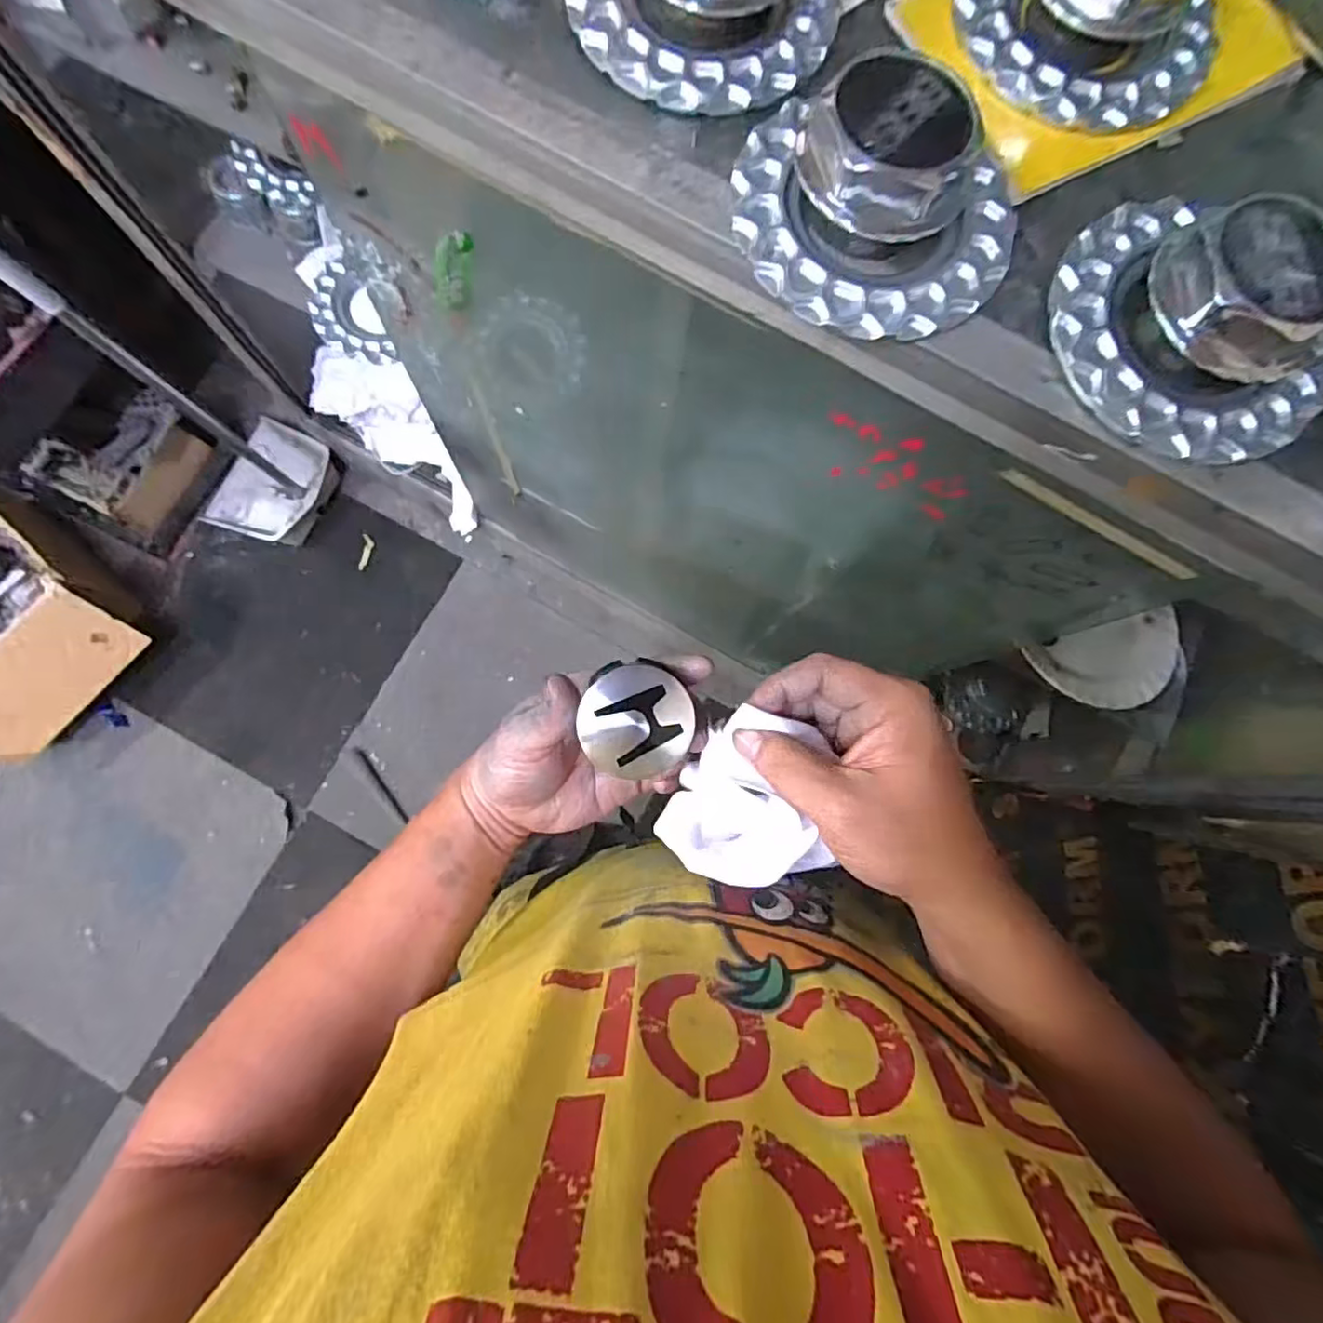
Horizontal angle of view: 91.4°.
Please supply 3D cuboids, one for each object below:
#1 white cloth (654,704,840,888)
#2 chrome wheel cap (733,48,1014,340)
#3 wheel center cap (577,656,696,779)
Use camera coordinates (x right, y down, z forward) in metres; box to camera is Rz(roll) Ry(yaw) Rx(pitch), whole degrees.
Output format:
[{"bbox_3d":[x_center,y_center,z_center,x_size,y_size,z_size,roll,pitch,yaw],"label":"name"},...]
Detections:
[{"bbox_3d":[0.040,0.070,0.328,0.079,0.064,0.083,-6,83,-3],"label":"white cloth"},{"bbox_3d":[0.122,-0.258,0.350,0.157,0.054,0.142,19,83,0],"label":"chrome wheel cap"},{"bbox_3d":[-0.010,0.028,0.314,0.053,0.013,0.055,0,83,-2],"label":"wheel center cap"}]

